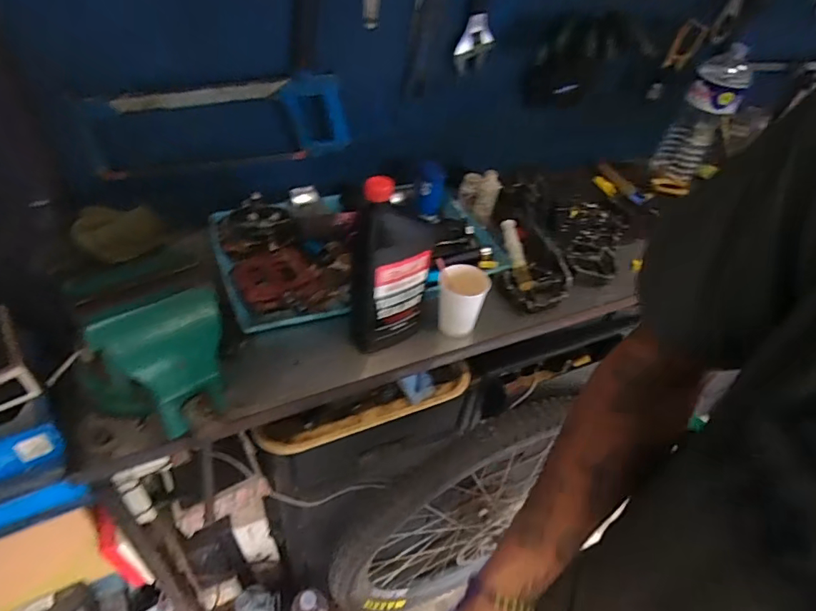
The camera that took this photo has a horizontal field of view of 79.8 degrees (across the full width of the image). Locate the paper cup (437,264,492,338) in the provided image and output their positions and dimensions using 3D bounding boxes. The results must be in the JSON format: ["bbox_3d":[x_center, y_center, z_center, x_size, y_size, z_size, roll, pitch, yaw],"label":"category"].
[{"bbox_3d":[0.080,-0.008,0.733,0.071,0.084,0.064,11,43,3],"label":"paper cup"}]

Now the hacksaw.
[{"bbox_3d":[-0.271,-0.276,0.736,0.369,0.145,0.035,-10,46,-20],"label":"hacksaw"}]

